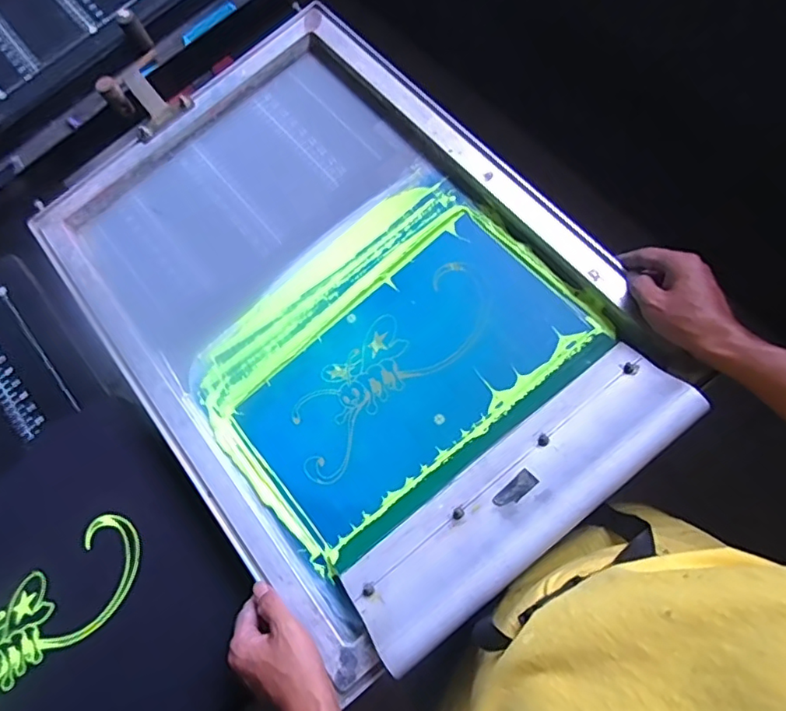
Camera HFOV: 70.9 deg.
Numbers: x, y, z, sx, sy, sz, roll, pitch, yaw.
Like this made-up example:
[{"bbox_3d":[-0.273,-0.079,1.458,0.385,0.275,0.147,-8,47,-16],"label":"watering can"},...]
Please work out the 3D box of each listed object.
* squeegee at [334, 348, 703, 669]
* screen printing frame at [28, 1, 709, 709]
[{"bbox_3d":[0.112,0.125,0.492,0.344,0.032,0.099,-39,65,-4],"label":"squeegee"},{"bbox_3d":[-0.063,-0.070,0.595,0.458,0.061,0.652,-40,70,-4],"label":"screen printing frame"}]

